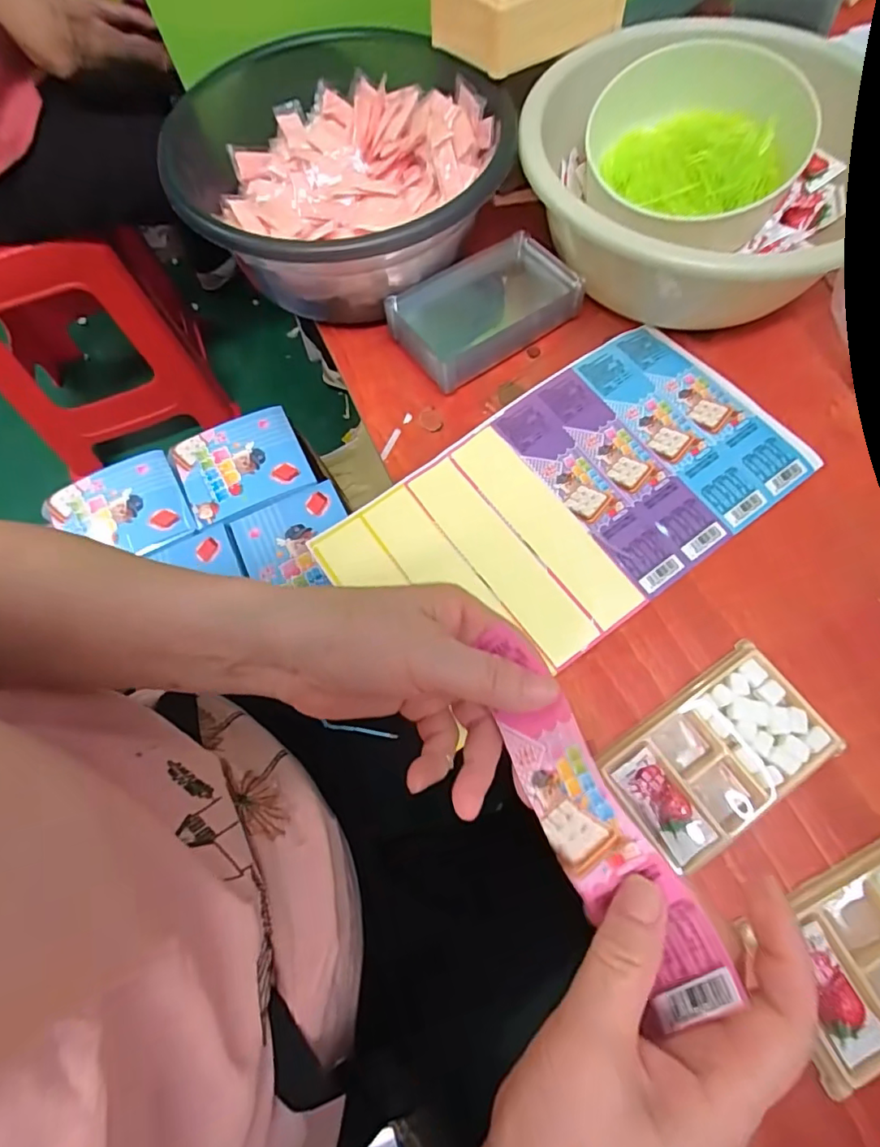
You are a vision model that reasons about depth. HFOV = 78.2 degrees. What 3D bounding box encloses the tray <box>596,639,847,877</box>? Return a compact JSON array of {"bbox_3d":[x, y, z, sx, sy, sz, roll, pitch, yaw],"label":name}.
[{"bbox_3d":[0.163,0.107,0.320,0.127,0.015,0.076,-32,71,-10],"label":"tray"}]

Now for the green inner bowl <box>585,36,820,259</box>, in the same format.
[{"bbox_3d":[0.205,-0.340,0.435,0.159,0.067,0.176,37,74,15],"label":"green inner bowl"}]

